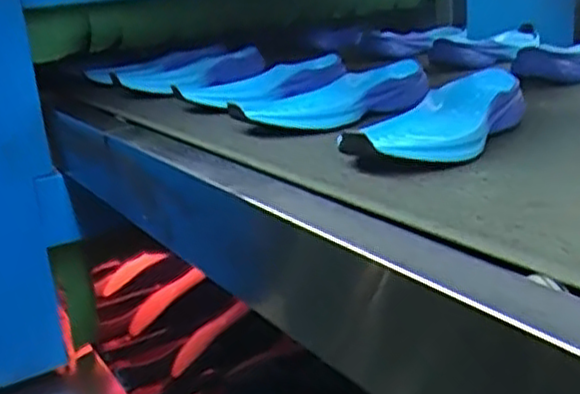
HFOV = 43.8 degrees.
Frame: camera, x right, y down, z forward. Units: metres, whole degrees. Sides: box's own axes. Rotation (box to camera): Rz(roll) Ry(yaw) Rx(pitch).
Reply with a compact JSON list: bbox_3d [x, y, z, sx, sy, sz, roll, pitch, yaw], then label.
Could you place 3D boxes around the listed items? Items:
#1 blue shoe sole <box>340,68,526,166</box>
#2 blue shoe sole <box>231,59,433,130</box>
[{"bbox_3d":[0.133,-0.068,0.651,0.089,0.038,0.232,6,23,34],"label":"blue shoe sole"},{"bbox_3d":[0.041,-0.114,0.814,0.242,0.034,0.096,-13,20,-18],"label":"blue shoe sole"}]

